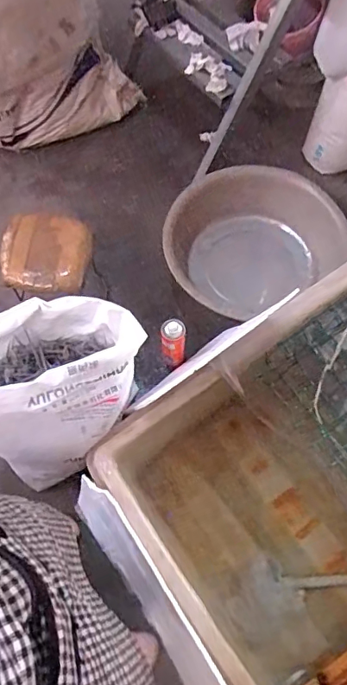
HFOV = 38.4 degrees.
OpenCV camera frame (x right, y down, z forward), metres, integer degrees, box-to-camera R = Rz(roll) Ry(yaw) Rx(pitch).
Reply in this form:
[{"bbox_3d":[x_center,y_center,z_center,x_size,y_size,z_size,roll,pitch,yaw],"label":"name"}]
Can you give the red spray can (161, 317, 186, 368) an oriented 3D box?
[{"bbox_3d":[0.001,0.008,1.408,0.072,0.181,0.082,-2,65,-1],"label":"red spray can"}]

